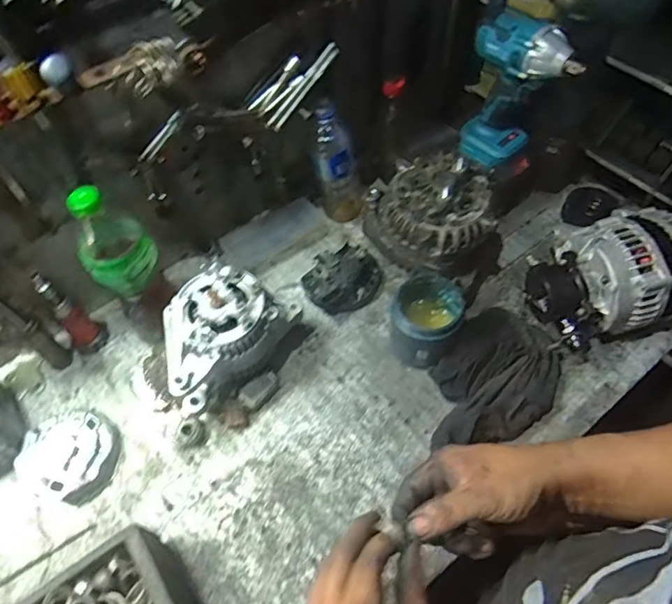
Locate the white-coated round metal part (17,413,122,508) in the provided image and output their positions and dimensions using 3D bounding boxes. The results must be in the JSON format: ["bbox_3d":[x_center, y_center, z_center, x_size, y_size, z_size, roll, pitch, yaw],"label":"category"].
[{"bbox_3d":[-0.335,0.189,0.655,0.115,0.036,0.106,-1,56,2],"label":"white-coated round metal part"}]

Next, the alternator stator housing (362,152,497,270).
[{"bbox_3d":[0.135,-0.117,0.700,0.136,0.113,0.154,-31,60,-17],"label":"alternator stator housing"}]

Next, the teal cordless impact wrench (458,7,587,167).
[{"bbox_3d":[0.250,-0.278,0.709,0.080,0.196,0.132,-22,58,-12],"label":"teal cordless impact wrench"}]

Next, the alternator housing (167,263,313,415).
[{"bbox_3d":[-0.134,0.046,0.674,0.190,0.143,0.130,-33,61,-18],"label":"alternator housing"}]

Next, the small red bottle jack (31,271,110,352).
[{"bbox_3d":[-0.361,0.014,0.704,0.049,0.151,0.045,-40,63,-22],"label":"small red bottle jack"}]

